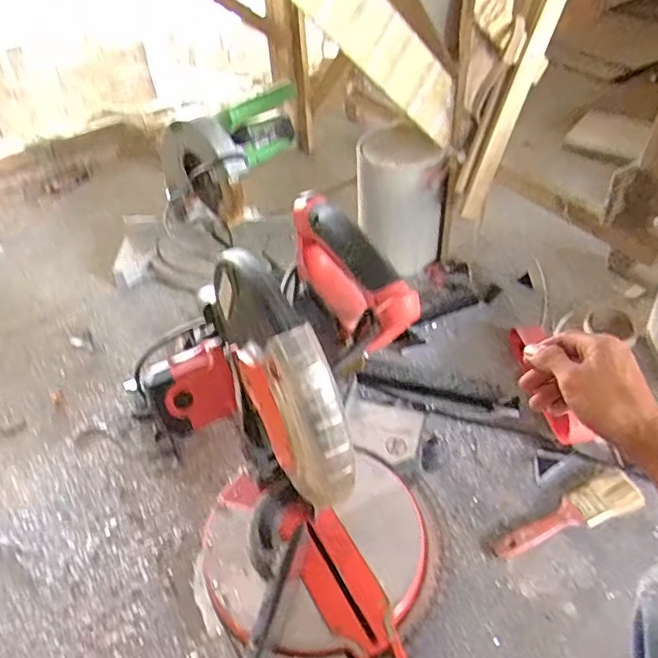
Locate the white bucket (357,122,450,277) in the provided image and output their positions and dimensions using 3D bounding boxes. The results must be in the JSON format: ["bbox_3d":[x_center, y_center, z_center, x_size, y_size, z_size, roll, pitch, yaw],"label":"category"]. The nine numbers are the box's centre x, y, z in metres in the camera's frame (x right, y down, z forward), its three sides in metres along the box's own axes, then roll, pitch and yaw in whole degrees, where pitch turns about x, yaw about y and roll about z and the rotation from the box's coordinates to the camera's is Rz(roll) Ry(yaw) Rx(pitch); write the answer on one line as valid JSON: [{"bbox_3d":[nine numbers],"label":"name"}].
[{"bbox_3d":[0.131,-0.241,1.142,0.159,0.220,0.150,3,45,5],"label":"white bucket"}]

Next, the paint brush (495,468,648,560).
[{"bbox_3d":[0.323,0.255,0.834,0.212,0.014,0.057,-20,40,-4],"label":"paint brush"}]

